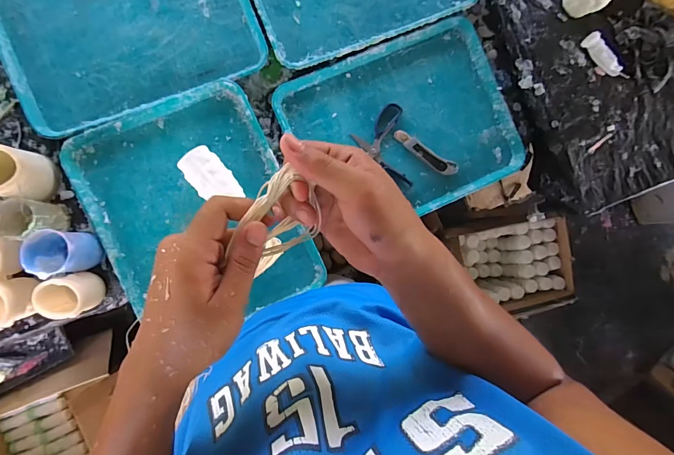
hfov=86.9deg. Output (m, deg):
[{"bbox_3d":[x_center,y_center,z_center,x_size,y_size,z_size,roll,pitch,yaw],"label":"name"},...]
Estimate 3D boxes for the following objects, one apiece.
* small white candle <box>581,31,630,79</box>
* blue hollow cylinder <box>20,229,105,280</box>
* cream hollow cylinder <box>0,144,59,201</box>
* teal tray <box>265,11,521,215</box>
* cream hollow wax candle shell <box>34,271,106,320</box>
[{"bbox_3d":[0.553,-0.344,0.723,0.120,0.027,0.035,38,86,-6],"label":"small white candle"},{"bbox_3d":[-0.459,0.040,0.597,0.079,0.078,0.076,-13,92,-7],"label":"blue hollow cylinder"},{"bbox_3d":[-0.534,-0.089,0.587,0.095,0.103,0.079,7,90,-8],"label":"cream hollow cylinder"},{"bbox_3d":[0.136,-0.198,0.713,0.427,0.026,0.330,-23,94,-7],"label":"teal tray"},{"bbox_3d":[-0.451,0.114,0.602,0.070,0.069,0.070,-8,92,-7],"label":"cream hollow wax candle shell"}]

